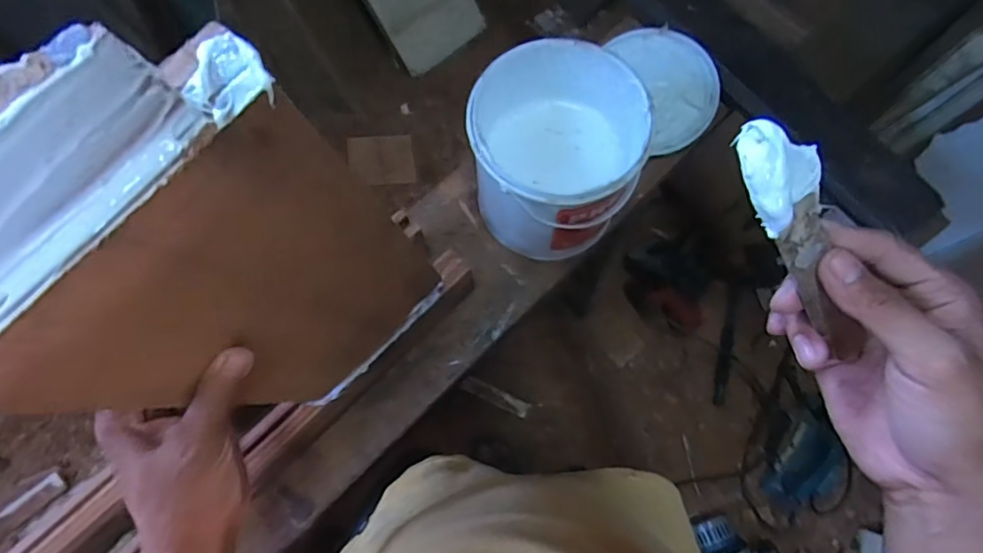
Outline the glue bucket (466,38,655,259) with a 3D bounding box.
[{"bbox_3d":[0.066,-0.140,0.635,0.173,0.168,0.188,0,74,-2],"label":"glue bucket"}]

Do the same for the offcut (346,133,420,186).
[{"bbox_3d":[-0.257,-0.272,1.317,0.151,0.020,0.111,-4,94,-4],"label":"offcut"}]

